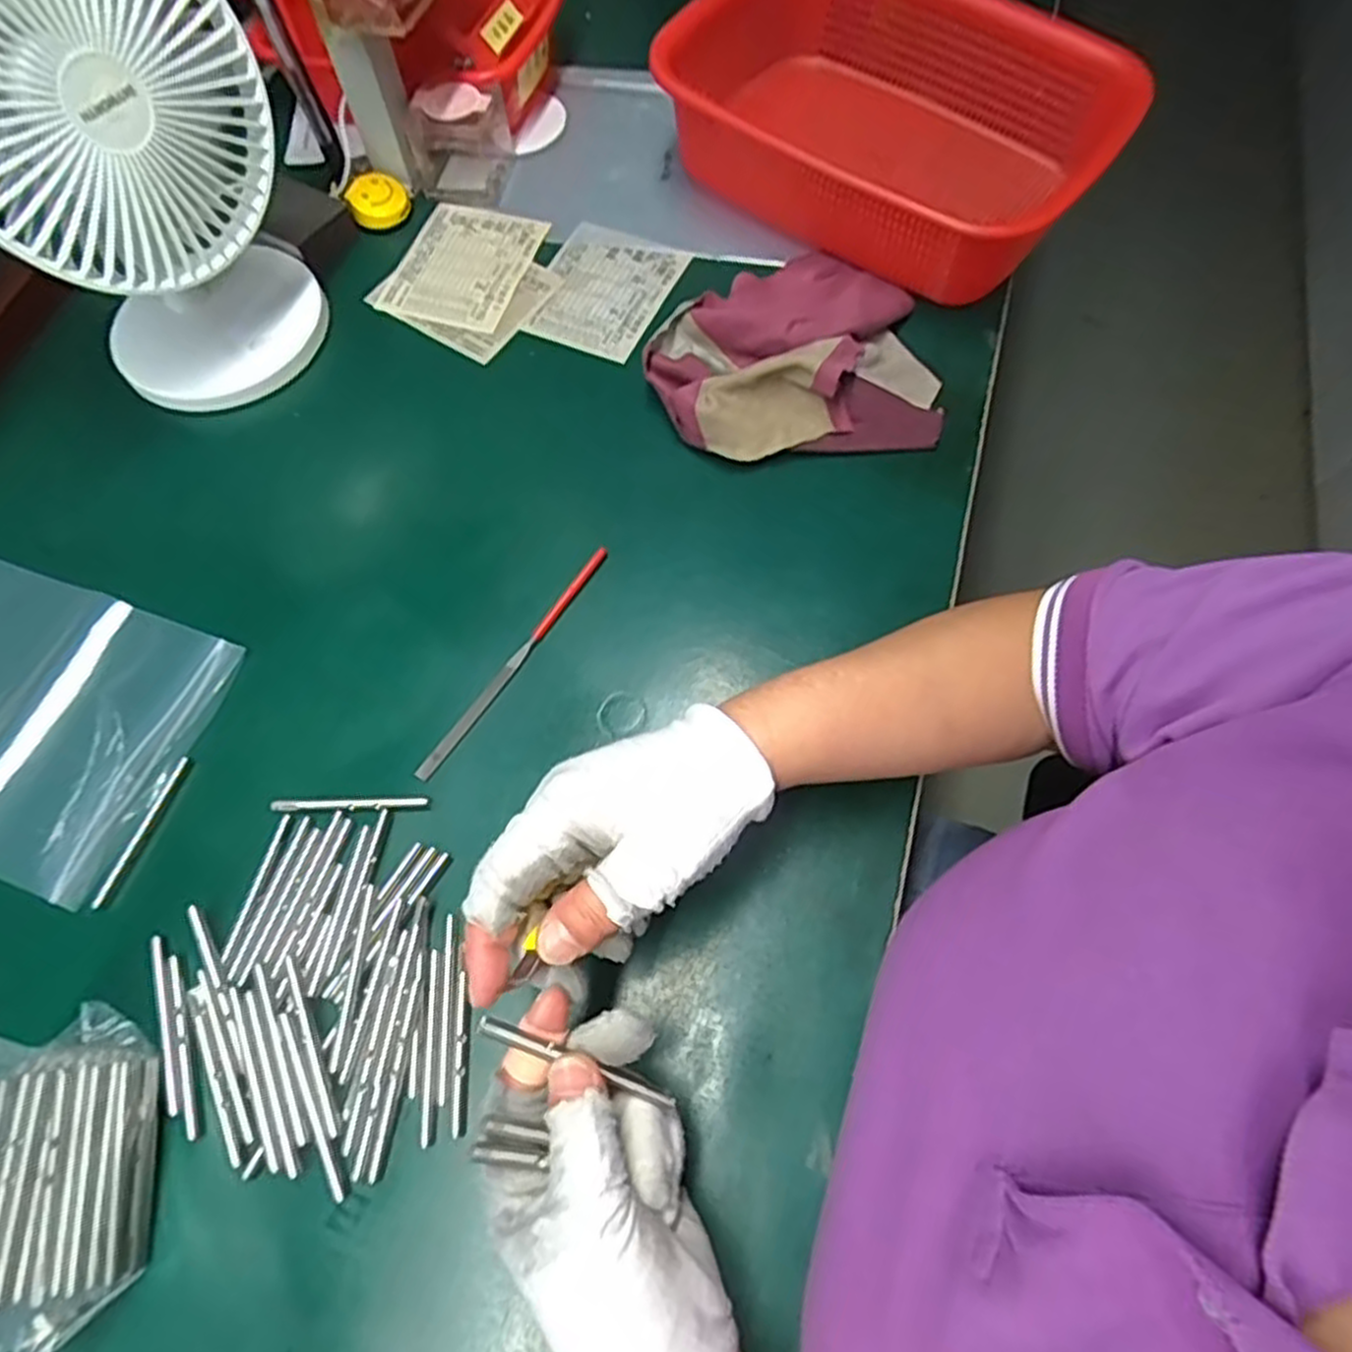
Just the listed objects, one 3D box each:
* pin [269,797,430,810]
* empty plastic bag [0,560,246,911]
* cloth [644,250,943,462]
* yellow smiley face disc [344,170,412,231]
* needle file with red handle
[{"bbox_3d":[-0.164,0.064,0.394,0.078,0.004,0.006,-2,66,1],"label":"pin"},{"bbox_3d":[-0.354,0.020,0.426,0.201,0.009,0.149,17,67,12],"label":"empty plastic bag"},{"bbox_3d":[0.070,-0.212,0.488,0.169,0.046,0.159,-4,66,0],"label":"cloth"},{"bbox_3d":[-0.215,-0.346,0.573,0.042,0.012,0.042,-22,95,-10],"label":"yellow smiley face disc"},{"bbox_3d":[-0.086,-0.010,0.427,0.008,0.006,0.158,31,70,14],"label":"needle file with red handle"}]

